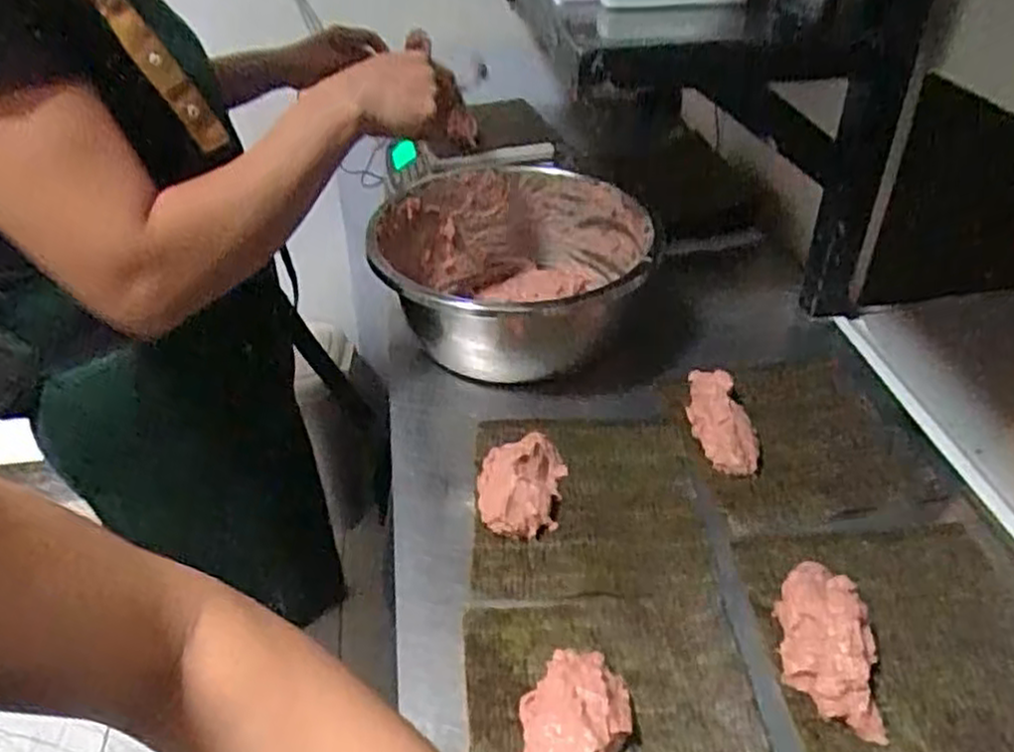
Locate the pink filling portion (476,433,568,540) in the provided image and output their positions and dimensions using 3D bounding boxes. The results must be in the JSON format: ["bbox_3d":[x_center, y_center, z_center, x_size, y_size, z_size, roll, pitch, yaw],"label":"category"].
[{"bbox_3d":[0.011,0.092,0.666,0.071,0.035,0.108,5,38,10],"label":"pink filling portion"}]

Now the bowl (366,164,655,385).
[{"bbox_3d":[0.006,-0.102,0.838,0.281,0.137,0.308,-2,38,1],"label":"bowl"}]

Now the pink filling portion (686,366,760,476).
[{"bbox_3d":[0.196,0.038,0.712,0.050,0.026,0.116,-8,54,-7],"label":"pink filling portion"}]

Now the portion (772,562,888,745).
[{"bbox_3d":[0.218,0.178,0.536,0.058,0.036,0.131,1,38,5],"label":"portion"}]

